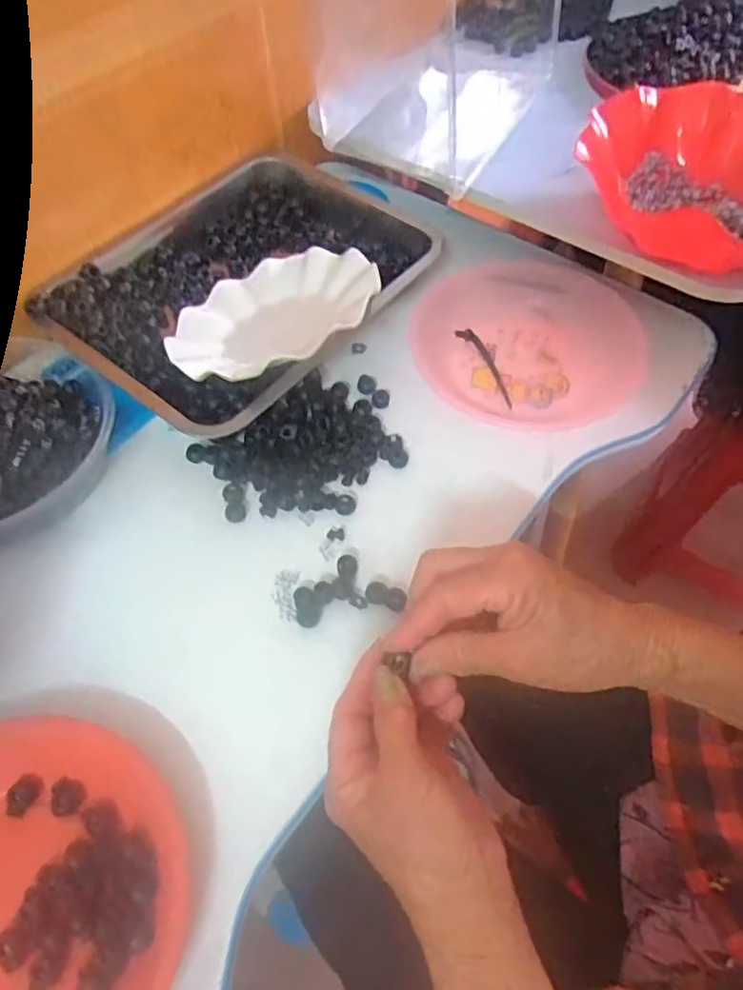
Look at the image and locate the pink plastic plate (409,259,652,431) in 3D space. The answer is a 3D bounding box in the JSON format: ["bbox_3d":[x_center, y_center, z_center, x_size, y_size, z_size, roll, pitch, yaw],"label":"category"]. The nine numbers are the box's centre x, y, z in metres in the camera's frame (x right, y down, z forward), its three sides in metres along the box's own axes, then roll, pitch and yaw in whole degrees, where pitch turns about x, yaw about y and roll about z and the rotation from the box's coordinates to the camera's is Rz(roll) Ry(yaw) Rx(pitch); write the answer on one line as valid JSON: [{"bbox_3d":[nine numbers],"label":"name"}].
[{"bbox_3d":[0.142,-0.141,0.562,0.206,0.020,0.183,-2,57,-1],"label":"pink plastic plate"}]

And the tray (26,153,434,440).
[{"bbox_3d":[-0.109,-0.192,0.572,0.253,0.045,0.315,34,63,19],"label":"tray"}]

